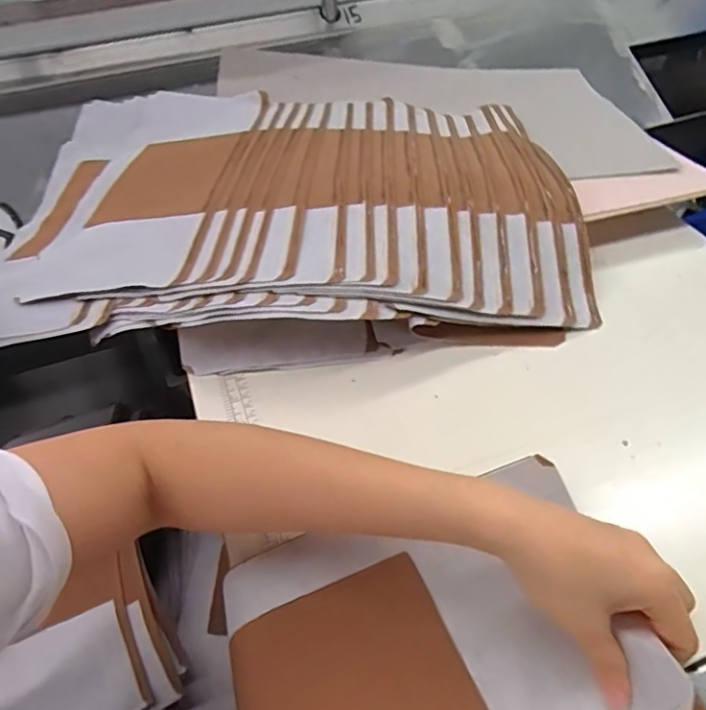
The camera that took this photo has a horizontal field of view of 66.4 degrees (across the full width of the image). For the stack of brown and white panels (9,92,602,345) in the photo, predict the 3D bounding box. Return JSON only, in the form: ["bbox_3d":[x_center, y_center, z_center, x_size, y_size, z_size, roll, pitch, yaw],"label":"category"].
[{"bbox_3d":[-0.074,-0.196,0.600,0.596,0.060,0.458,0,47,3],"label":"stack of brown and white panels"}]

